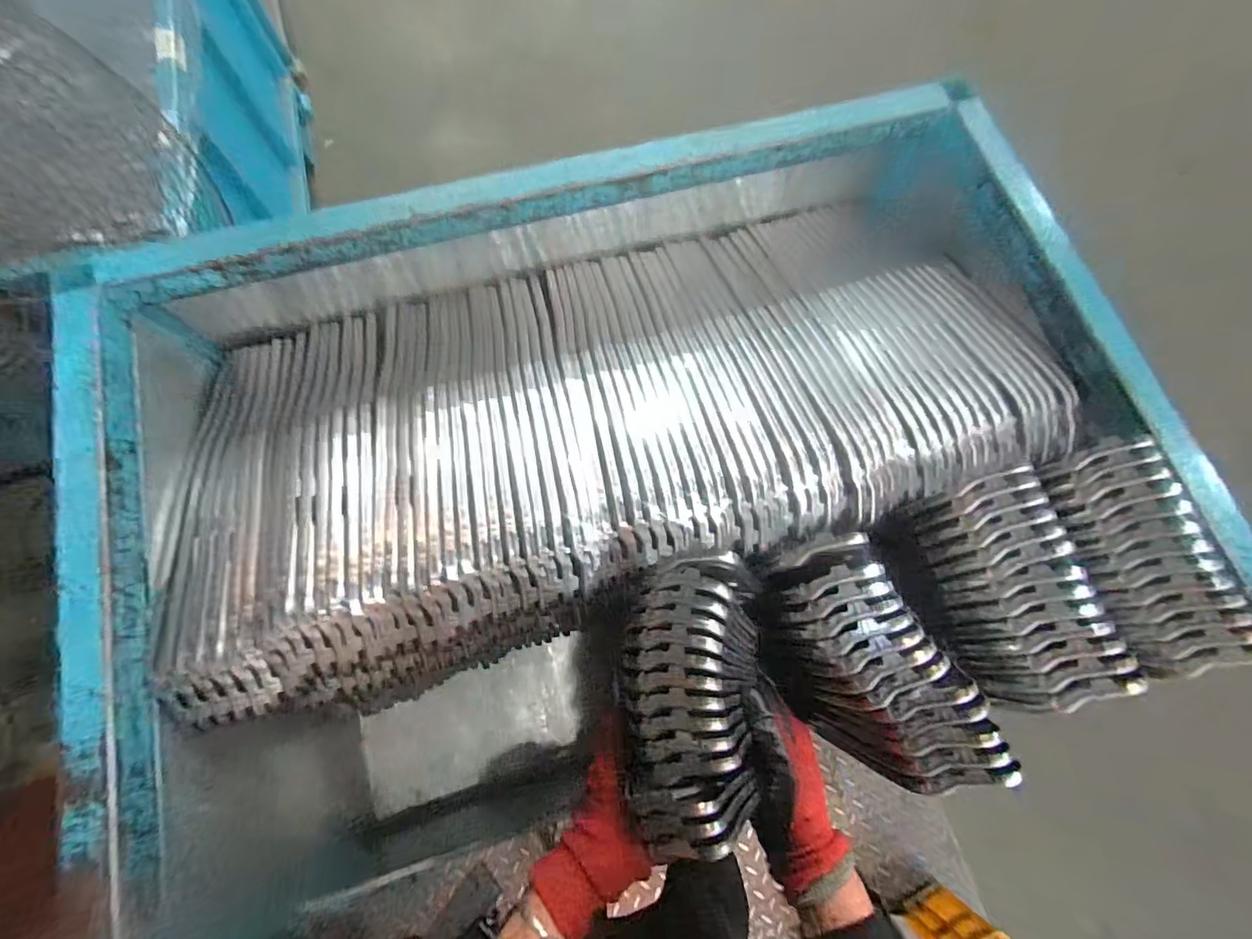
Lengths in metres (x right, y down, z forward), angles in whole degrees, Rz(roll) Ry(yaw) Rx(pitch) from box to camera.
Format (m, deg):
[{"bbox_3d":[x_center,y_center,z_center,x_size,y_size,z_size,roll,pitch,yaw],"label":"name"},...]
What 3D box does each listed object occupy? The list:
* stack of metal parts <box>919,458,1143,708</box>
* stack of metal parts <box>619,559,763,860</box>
[{"bbox_3d":[0.327,0.104,0.455,0.077,0.088,0.186,-15,75,-5],"label":"stack of metal parts"},{"bbox_3d":[0.057,0.168,0.407,0.111,0.064,0.194,4,74,0],"label":"stack of metal parts"}]

